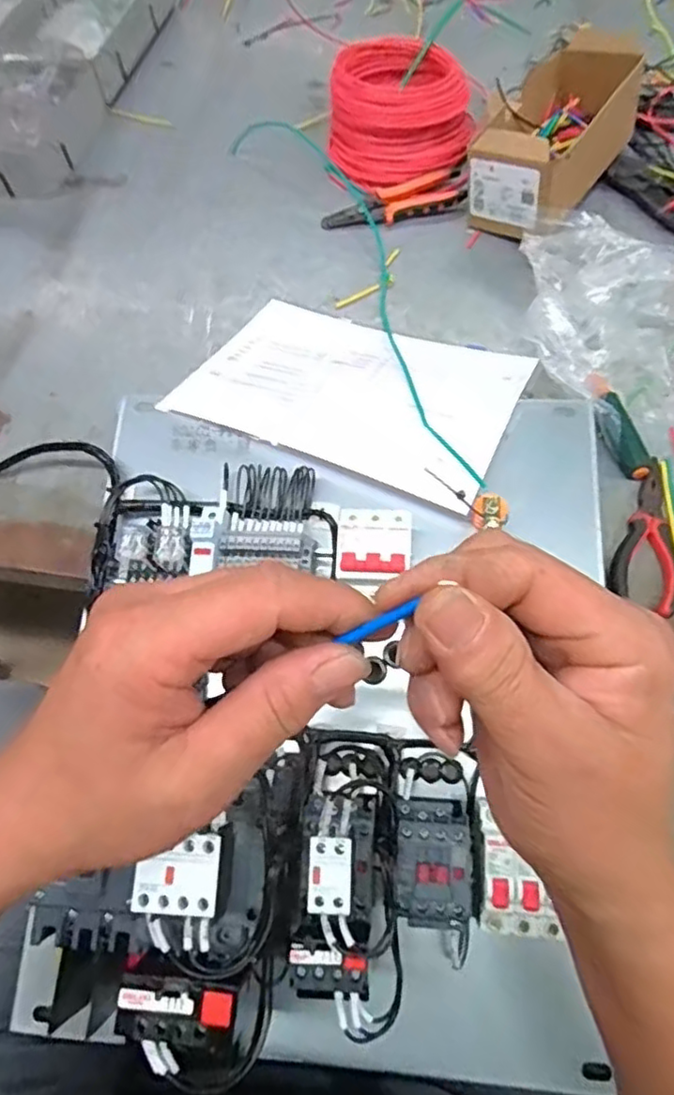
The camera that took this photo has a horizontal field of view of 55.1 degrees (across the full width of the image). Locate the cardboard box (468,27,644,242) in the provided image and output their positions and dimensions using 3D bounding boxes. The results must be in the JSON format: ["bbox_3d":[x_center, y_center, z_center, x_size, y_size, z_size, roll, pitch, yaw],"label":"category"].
[{"bbox_3d":[0.249,-0.471,0.738,0.128,0.103,0.266,27,68,16],"label":"cardboard box"}]

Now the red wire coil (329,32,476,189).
[{"bbox_3d":[0.068,-0.555,0.811,0.164,0.067,0.204,-15,63,-4],"label":"red wire coil"}]

